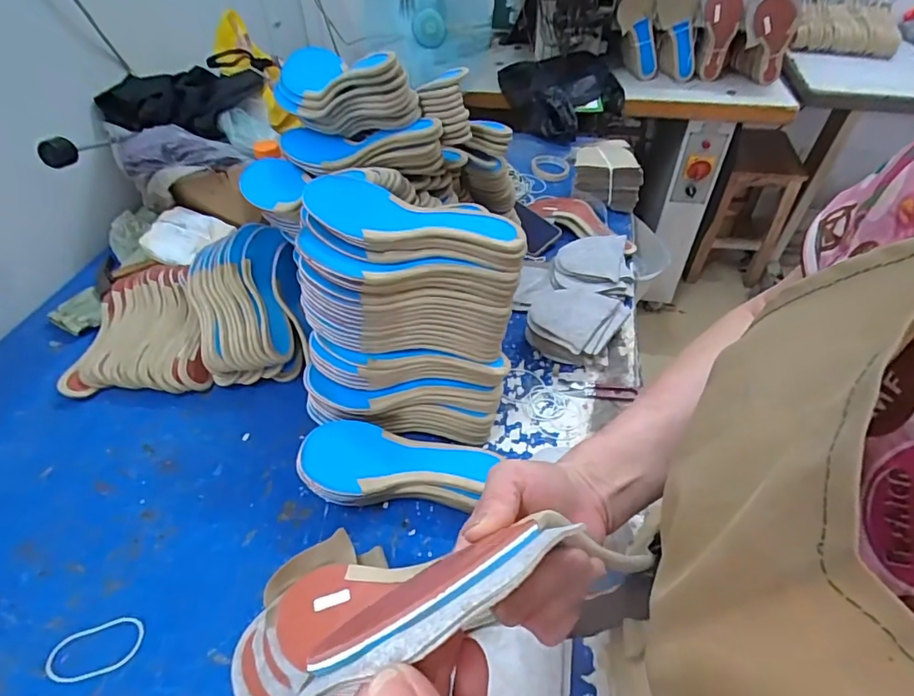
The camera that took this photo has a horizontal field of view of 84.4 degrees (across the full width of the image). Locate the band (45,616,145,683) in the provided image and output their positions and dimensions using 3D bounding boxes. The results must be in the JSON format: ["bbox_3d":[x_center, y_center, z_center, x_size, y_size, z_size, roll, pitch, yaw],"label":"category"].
[{"bbox_3d":[-0.348,0.291,0.486,0.084,0.004,0.048,-12,48,-10],"label":"band"}]

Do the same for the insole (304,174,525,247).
[{"bbox_3d":[-0.042,-0.146,0.530,0.222,0.042,0.083,3,47,4],"label":"insole"}]

